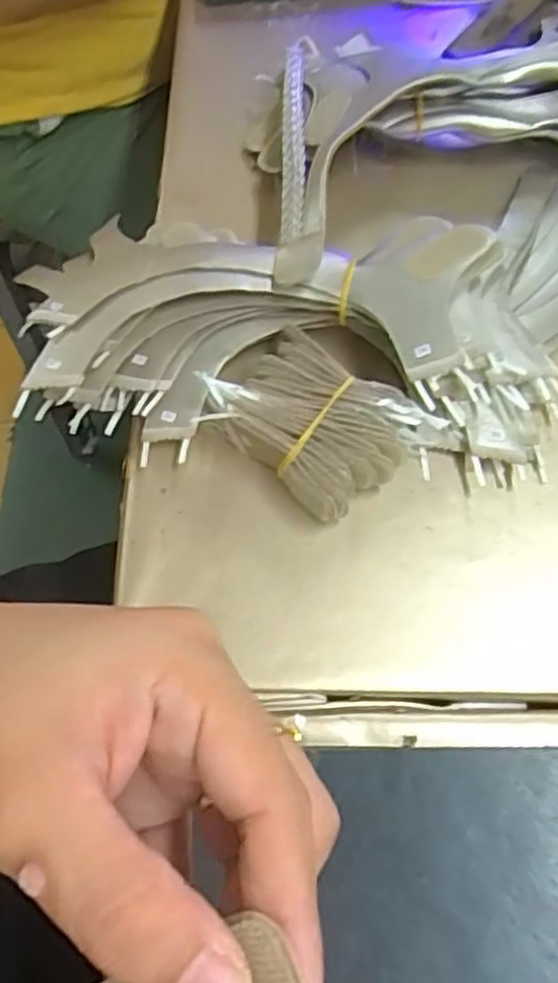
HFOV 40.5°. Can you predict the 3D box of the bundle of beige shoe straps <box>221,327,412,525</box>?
[{"bbox_3d":[0.017,-0.030,0.373,0.083,0.033,0.067,34,69,16],"label":"bundle of beige shoe straps"}]

